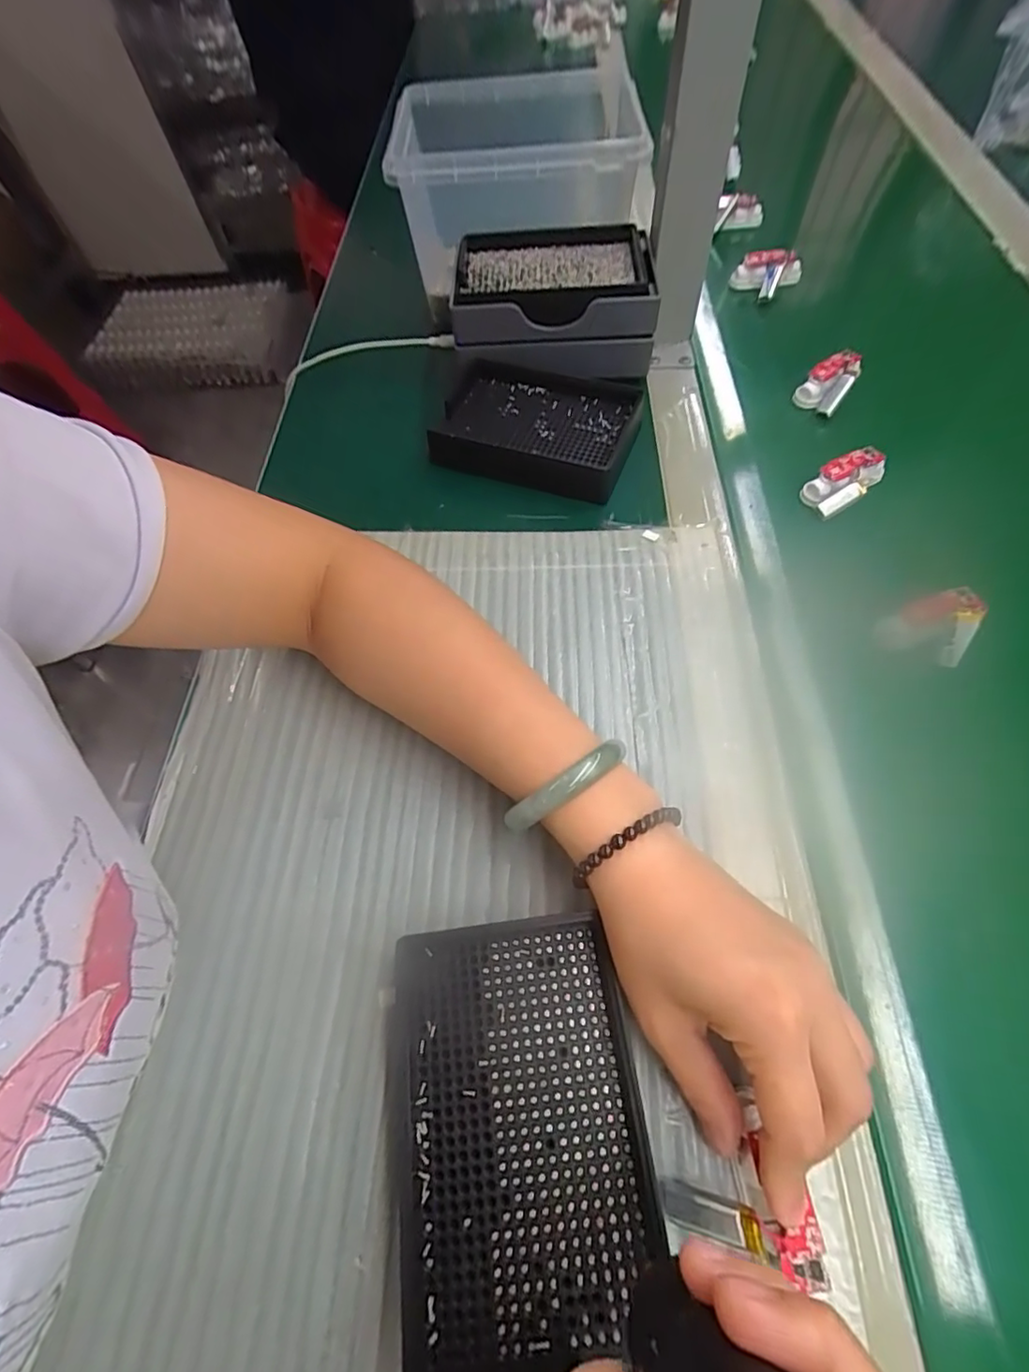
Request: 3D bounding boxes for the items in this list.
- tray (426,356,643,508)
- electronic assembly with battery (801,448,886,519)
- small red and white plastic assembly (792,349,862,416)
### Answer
[{"bbox_3d":[0.011,-0.196,0.422,0.154,0.030,0.094,18,63,13],"label":"tray"},{"bbox_3d":[0.229,-0.139,0.386,0.054,0.024,0.028,-24,62,-10],"label":"electronic assembly with battery"},{"bbox_3d":[0.240,-0.233,0.434,0.034,0.026,0.046,30,67,18],"label":"small red and white plastic assembly"}]

